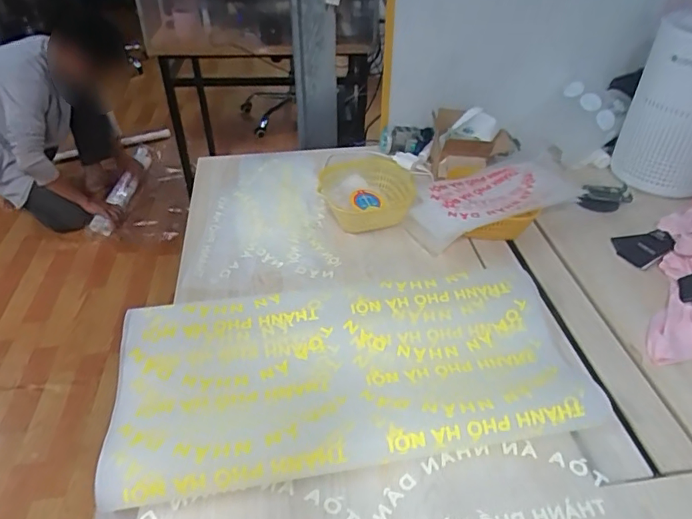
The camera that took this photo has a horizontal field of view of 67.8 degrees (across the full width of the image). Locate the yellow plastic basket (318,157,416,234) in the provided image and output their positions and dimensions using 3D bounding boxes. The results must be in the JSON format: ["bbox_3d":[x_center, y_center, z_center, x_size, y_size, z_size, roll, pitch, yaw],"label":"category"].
[{"bbox_3d":[0.042,-0.127,1.003,0.187,0.056,0.176,-2,40,-2],"label":"yellow plastic basket"}]

